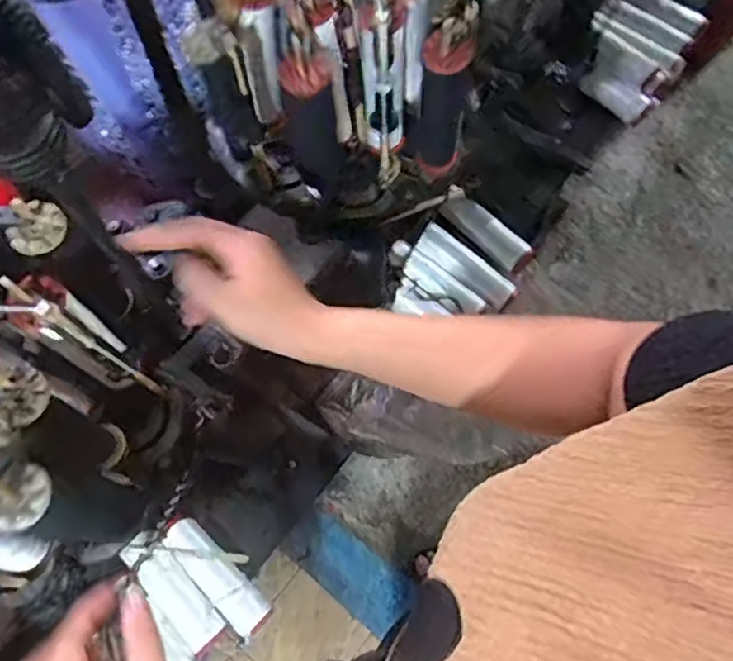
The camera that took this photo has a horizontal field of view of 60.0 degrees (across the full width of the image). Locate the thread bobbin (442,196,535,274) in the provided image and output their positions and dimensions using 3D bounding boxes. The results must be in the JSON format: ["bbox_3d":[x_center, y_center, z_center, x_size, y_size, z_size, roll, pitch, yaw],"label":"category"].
[{"bbox_3d":[0.161,-0.131,0.846,0.045,0.034,0.128,-41,73,-13],"label":"thread bobbin"}]

